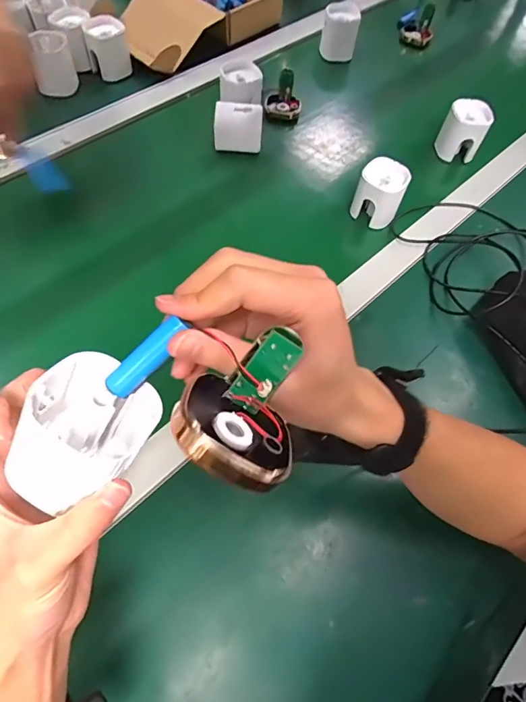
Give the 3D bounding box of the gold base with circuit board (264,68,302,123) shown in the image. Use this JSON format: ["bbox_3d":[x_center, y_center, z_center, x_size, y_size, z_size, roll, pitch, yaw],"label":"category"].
[{"bbox_3d":[0.032,-0.391,0.685,0.056,0.051,0.055,4,59,-3],"label":"gold base with circuit board"}]

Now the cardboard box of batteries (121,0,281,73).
[{"bbox_3d":[-0.112,-0.589,0.766,0.184,0.056,0.313,42,64,18],"label":"cardboard box of batteries"}]

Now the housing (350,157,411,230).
[{"bbox_3d":[0.147,-0.197,0.566,0.056,0.074,0.050,23,60,8],"label":"housing"}]

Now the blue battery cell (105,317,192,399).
[{"bbox_3d":[-0.057,0.004,0.215,0.012,0.009,0.045,44,93,18],"label":"blue battery cell"}]

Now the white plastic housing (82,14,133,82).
[{"bbox_3d":[-0.235,-0.464,0.680,0.063,0.061,0.057,-12,62,-12],"label":"white plastic housing"}]

